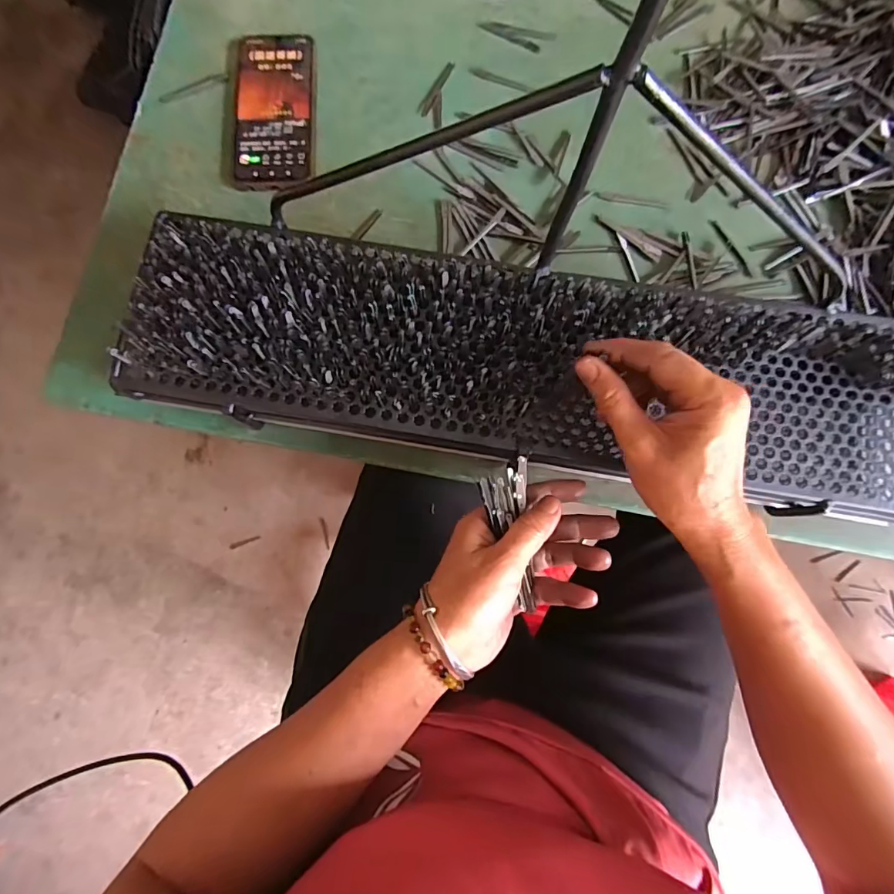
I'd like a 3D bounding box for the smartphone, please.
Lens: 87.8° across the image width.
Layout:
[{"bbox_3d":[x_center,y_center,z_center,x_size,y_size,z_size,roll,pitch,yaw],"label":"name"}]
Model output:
[{"bbox_3d":[-0.165,-0.320,0.441,0.075,0.009,0.162,-2,81,0],"label":"smartphone"}]

